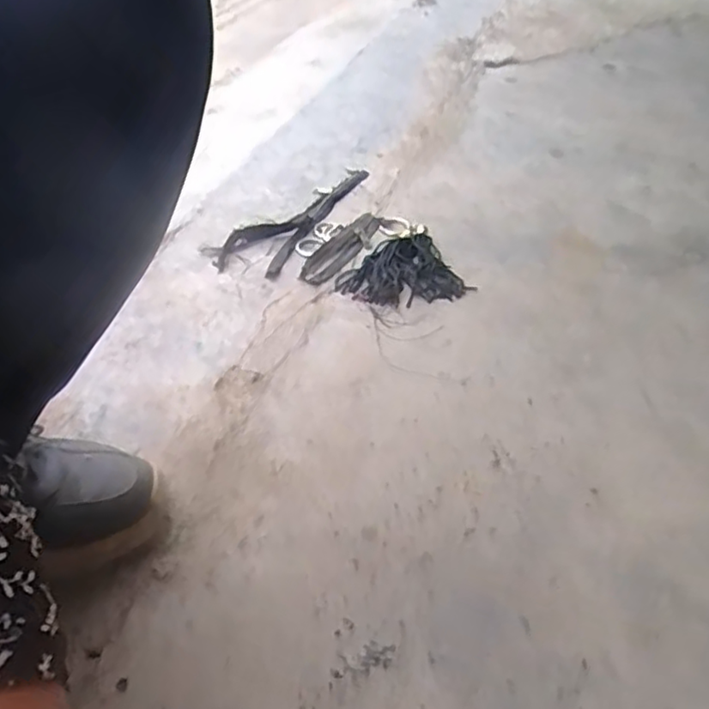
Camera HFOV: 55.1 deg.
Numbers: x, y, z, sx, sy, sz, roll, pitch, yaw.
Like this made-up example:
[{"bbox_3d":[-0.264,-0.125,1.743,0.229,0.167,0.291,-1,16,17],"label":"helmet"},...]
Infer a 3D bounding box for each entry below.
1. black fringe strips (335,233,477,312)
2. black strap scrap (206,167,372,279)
[{"bbox_3d":[0.051,-0.100,0.834,0.143,0.022,0.126,-13,42,-17],"label":"black fringe strips"},{"bbox_3d":[-0.083,-0.203,0.955,0.098,0.021,0.358,17,42,17],"label":"black strap scrap"}]

